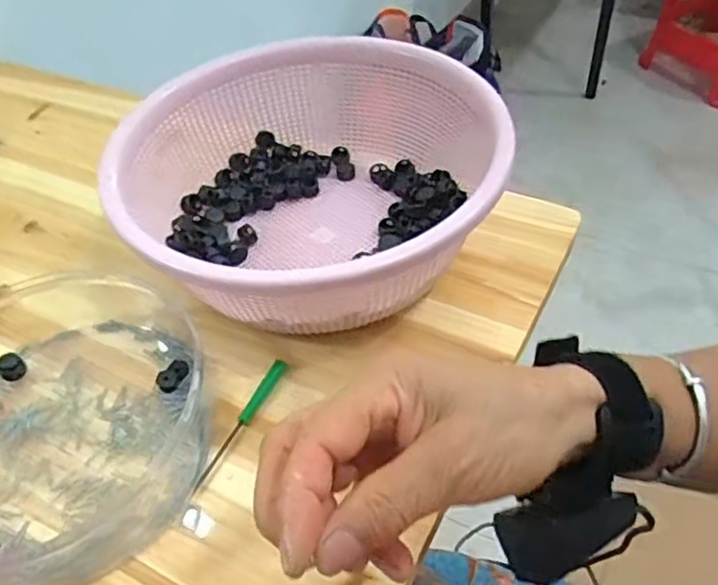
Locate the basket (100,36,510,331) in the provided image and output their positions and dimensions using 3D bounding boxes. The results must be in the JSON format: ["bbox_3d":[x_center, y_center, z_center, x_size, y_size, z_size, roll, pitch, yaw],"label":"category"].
[{"bbox_3d":[-0.030,-0.070,0.476,0.263,0.110,0.256,-3,49,3],"label":"basket"}]

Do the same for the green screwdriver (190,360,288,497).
[{"bbox_3d":[-0.076,0.083,0.411,0.009,0.009,0.101,21,54,22],"label":"green screwdriver"}]

